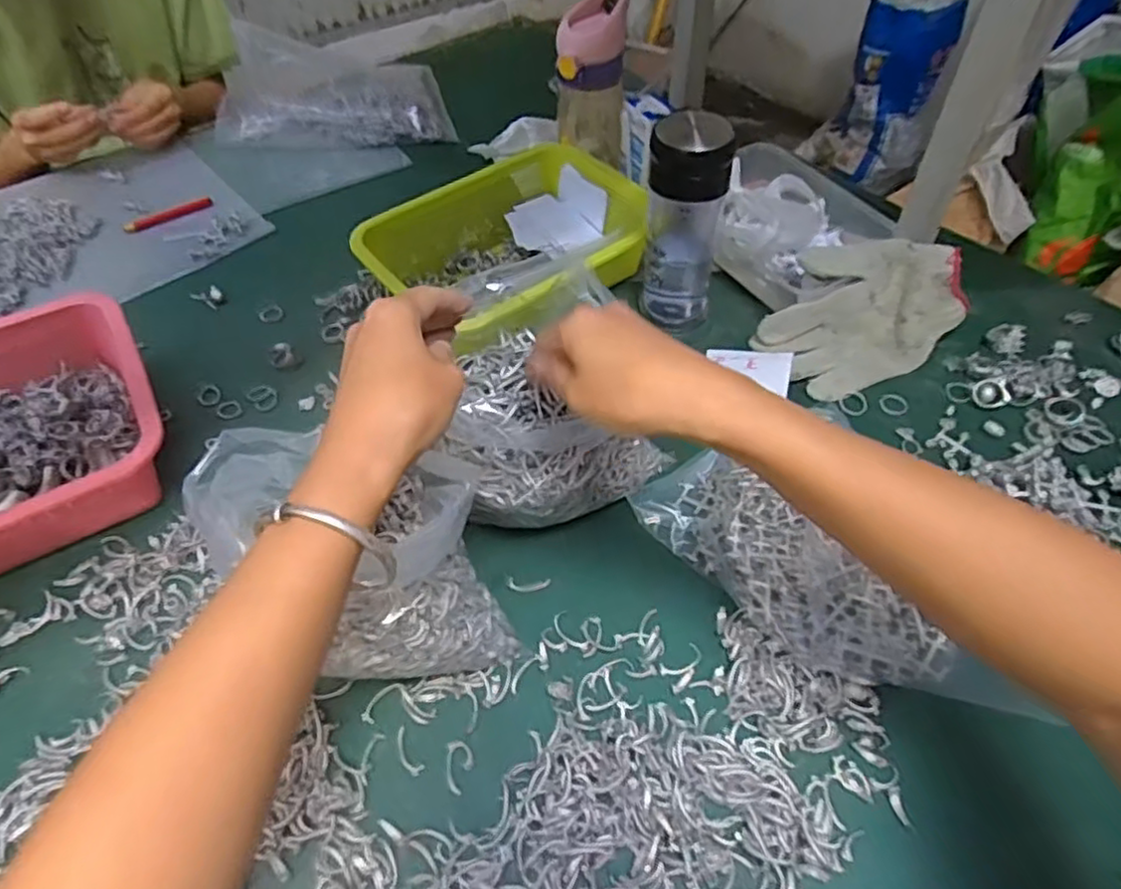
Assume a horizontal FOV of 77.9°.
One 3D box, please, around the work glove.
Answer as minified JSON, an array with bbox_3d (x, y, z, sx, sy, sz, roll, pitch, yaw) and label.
[{"bbox_3d":[0.267,-0.121,0.619,0.162,0.062,0.128,-34,58,-23],"label":"work glove"}]

